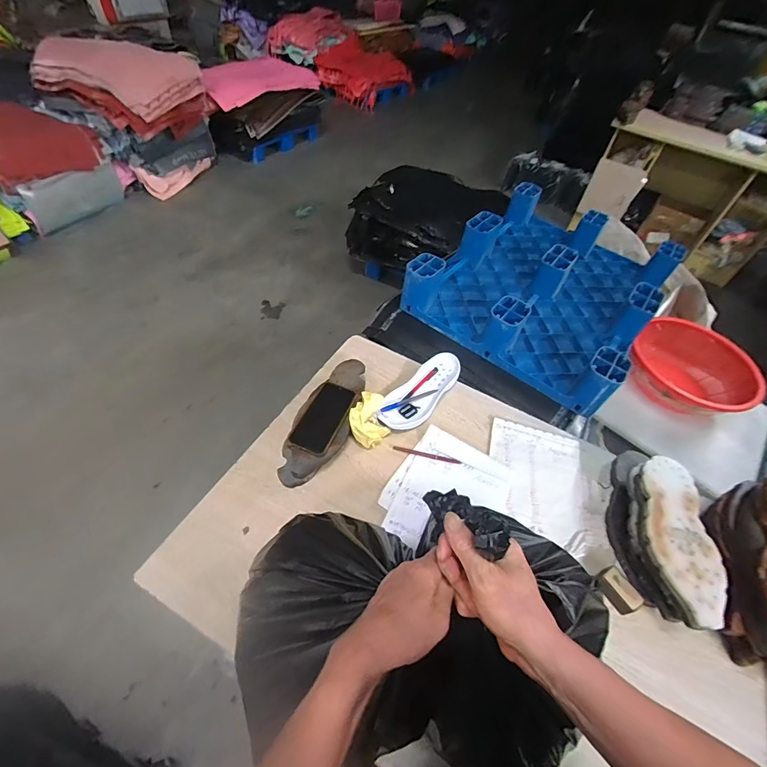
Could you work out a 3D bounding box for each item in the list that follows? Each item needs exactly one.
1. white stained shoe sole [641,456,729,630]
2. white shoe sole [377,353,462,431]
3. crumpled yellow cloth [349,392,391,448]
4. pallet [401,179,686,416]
[{"bbox_3d":[0.485,0.244,0.637,0.097,0.025,0.259,11,50,3],"label":"white stained shoe sole"},{"bbox_3d":[0.082,0.018,0.893,0.100,0.044,0.250,31,54,20],"label":"white shoe sole"},{"bbox_3d":[-0.027,0.074,0.803,0.083,0.096,0.095,4,50,-2],"label":"crumpled yellow cloth"},{"bbox_3d":[0.520,-0.336,1.221,0.602,0.138,0.794,33,55,21],"label":"pallet"}]

